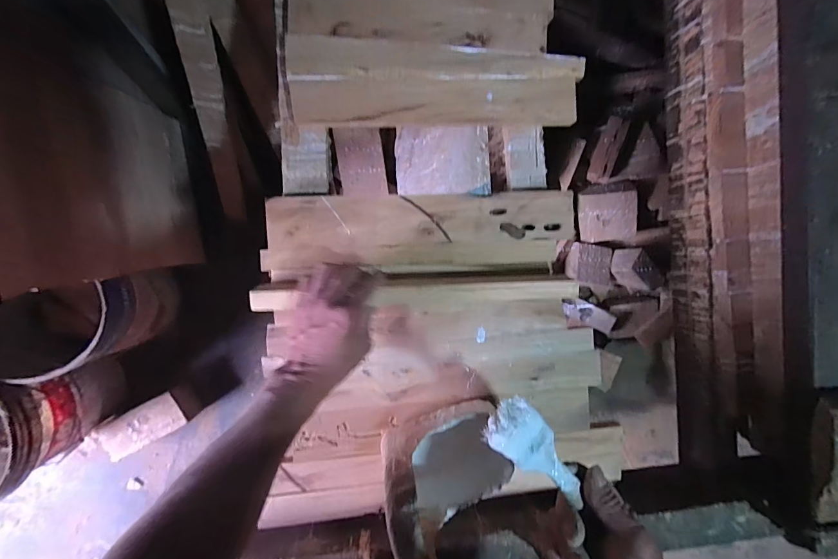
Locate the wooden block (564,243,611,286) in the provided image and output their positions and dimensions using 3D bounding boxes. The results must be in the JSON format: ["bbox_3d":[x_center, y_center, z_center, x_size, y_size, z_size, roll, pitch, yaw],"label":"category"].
[{"bbox_3d":[0.538,-0.045,1.211,0.133,0.046,0.125,9,92,-6],"label":"wooden block"}]

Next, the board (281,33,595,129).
[{"bbox_3d":[0.025,-0.256,0.512,0.377,0.018,0.102,-1,93,-6],"label":"board"}]

